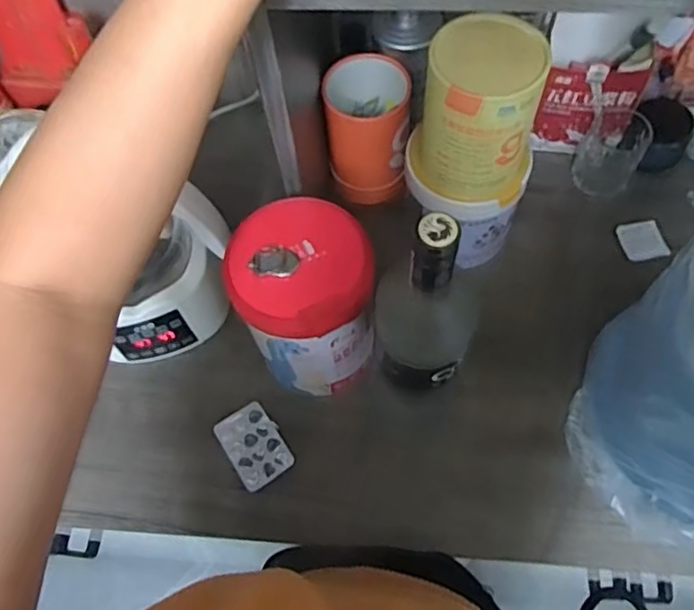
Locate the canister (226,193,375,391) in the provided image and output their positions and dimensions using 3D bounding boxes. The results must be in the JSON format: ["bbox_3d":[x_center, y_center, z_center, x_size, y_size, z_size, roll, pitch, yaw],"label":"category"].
[{"bbox_3d":[-0.035,0.002,0.595,0.111,0.186,0.119,-1,64,3],"label":"canister"}]

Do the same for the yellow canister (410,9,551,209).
[{"bbox_3d":[0.120,-0.175,0.566,0.110,0.146,0.093,11,66,9],"label":"yellow canister"}]

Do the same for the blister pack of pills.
[{"bbox_3d":[-0.099,0.148,0.645,0.056,0.007,0.084,-33,67,-12],"label":"blister pack of pills"}]

